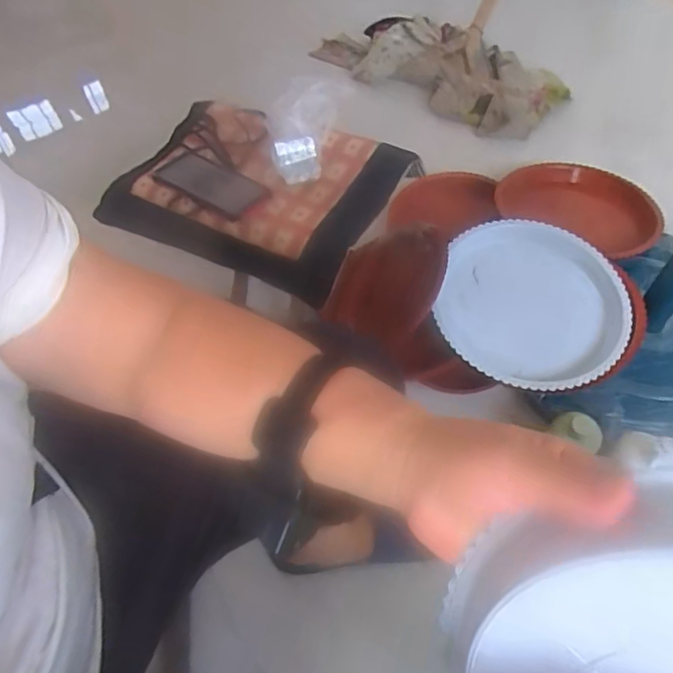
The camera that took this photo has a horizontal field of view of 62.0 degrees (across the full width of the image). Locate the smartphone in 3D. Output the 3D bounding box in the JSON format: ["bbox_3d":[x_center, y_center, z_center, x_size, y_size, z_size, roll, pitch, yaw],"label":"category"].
[{"bbox_3d":[-0.176,-0.210,0.775,0.165,0.009,0.071,29,64,20],"label":"smartphone"}]

